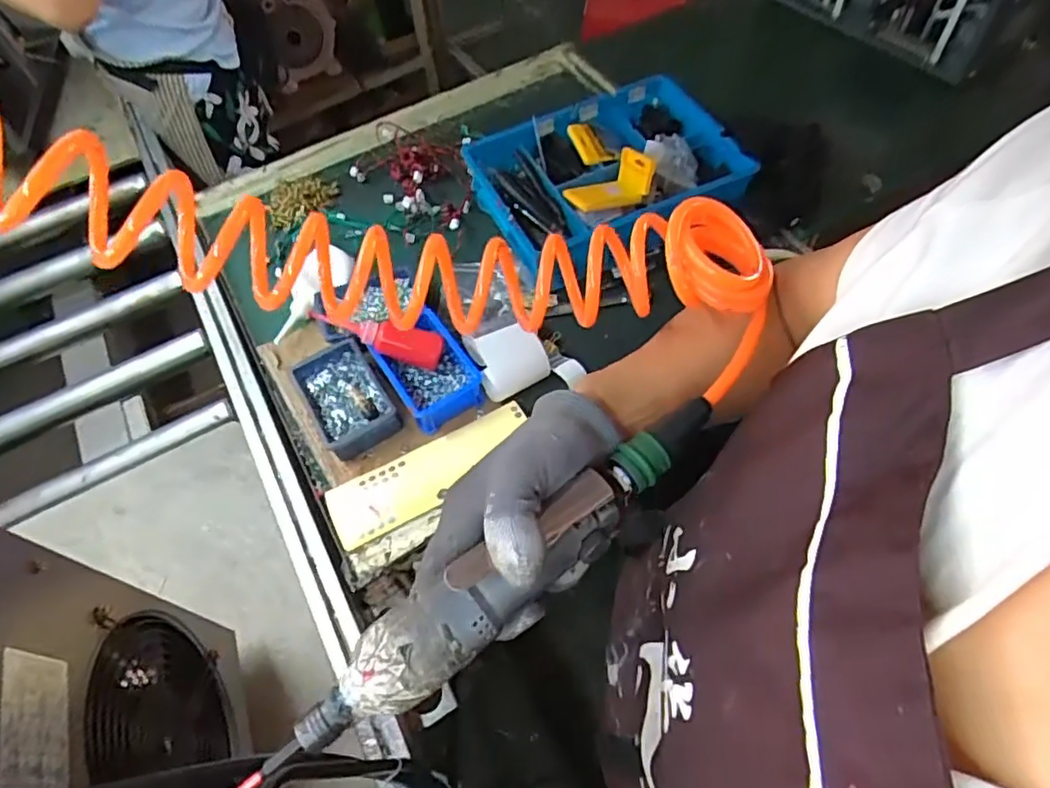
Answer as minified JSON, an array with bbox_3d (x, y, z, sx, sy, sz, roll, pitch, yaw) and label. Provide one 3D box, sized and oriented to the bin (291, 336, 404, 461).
[{"bbox_3d":[-0.226,0.007,0.790,0.099,0.045,0.145,-28,61,-12],"label":"bin"}]

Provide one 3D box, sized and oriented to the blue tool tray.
[{"bbox_3d":[0.129,-0.344,0.931,0.392,0.067,0.325,-26,60,-11],"label":"blue tool tray"}]

